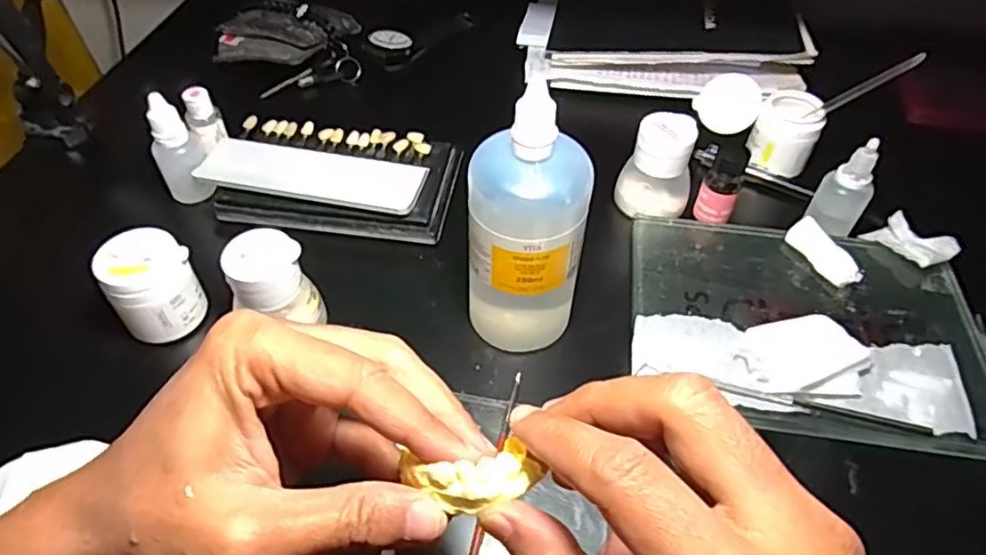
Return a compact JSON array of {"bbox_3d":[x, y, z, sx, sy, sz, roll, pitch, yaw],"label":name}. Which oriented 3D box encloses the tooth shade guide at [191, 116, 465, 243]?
[{"bbox_3d":[-0.111,-0.070,0.441,0.168,0.019,0.085,8,51,5],"label":"tooth shade guide"}]

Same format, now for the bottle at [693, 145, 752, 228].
[{"bbox_3d":[0.152,-0.062,0.418,0.025,0.048,0.022,25,54,18],"label":"bottle"}]

